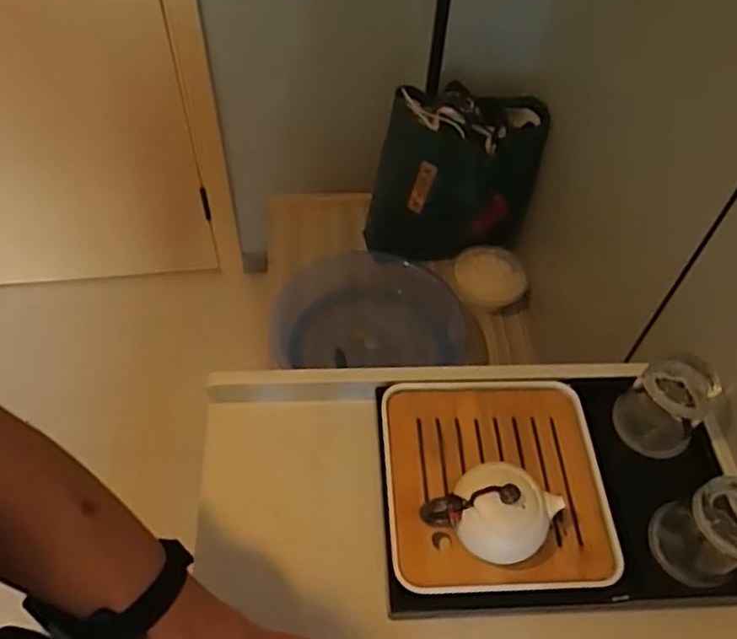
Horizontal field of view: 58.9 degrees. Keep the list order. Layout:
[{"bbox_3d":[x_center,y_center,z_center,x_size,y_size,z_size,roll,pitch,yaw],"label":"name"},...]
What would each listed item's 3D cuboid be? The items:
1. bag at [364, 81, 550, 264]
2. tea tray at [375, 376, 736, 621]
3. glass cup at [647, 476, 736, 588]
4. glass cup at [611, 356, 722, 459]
[{"bbox_3d":[0.149,-0.264,1.173,0.279,0.262,0.158,-6,55,-7],"label":"bag"},{"bbox_3d":[0.172,0.156,0.619,0.317,0.037,0.215,-2,54,-4],"label":"tea tray"},{"bbox_3d":[0.291,0.187,0.566,0.062,0.107,0.069,-32,62,-23],"label":"glass cup"},{"bbox_3d":[0.295,0.080,0.639,0.073,0.095,0.071,1,54,-2],"label":"glass cup"}]

